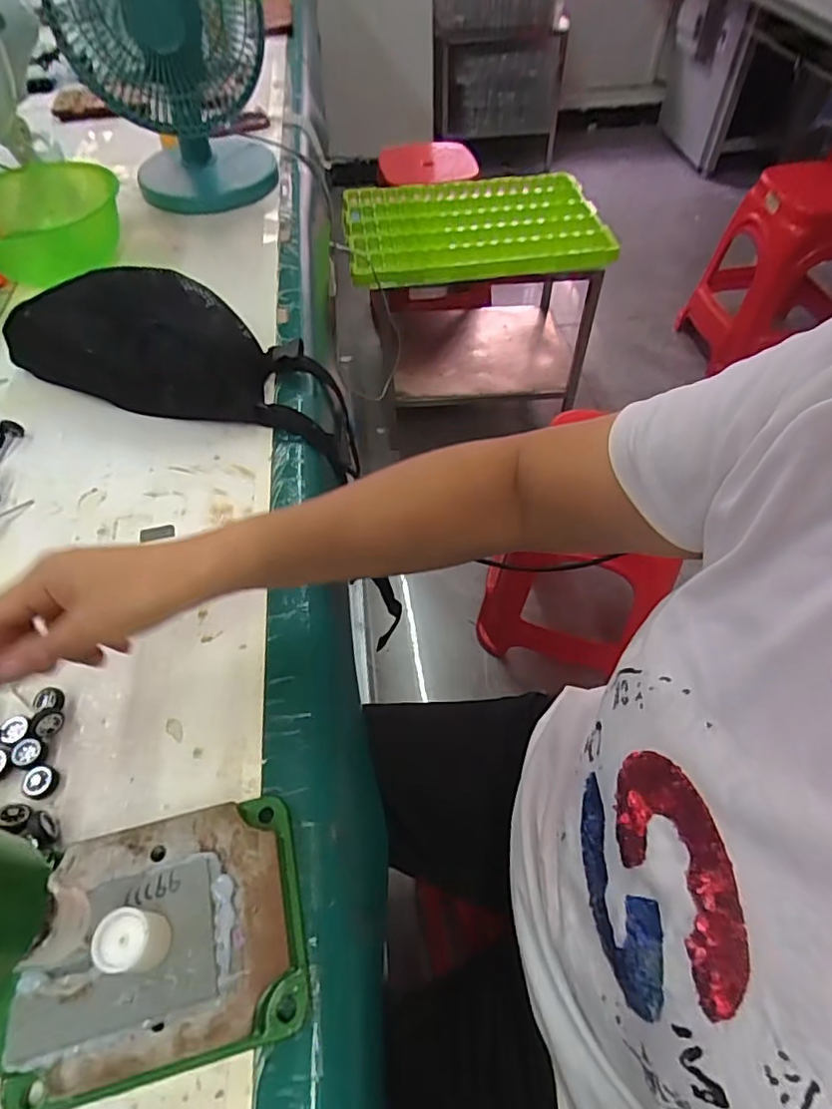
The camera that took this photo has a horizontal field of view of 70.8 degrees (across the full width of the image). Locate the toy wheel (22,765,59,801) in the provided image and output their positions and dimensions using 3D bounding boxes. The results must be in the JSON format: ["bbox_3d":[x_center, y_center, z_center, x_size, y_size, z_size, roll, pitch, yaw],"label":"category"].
[{"bbox_3d":[-0.237,0.144,0.368,0.018,0.009,0.019,1,54,-1],"label":"toy wheel"}]

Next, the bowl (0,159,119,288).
[{"bbox_3d":[-0.475,-0.426,0.732,0.180,0.081,0.221,-27,59,-20],"label":"bowl"}]

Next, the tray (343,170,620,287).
[{"bbox_3d":[0.129,-0.800,1.419,0.623,0.065,0.453,-14,55,-9],"label":"tray"}]

